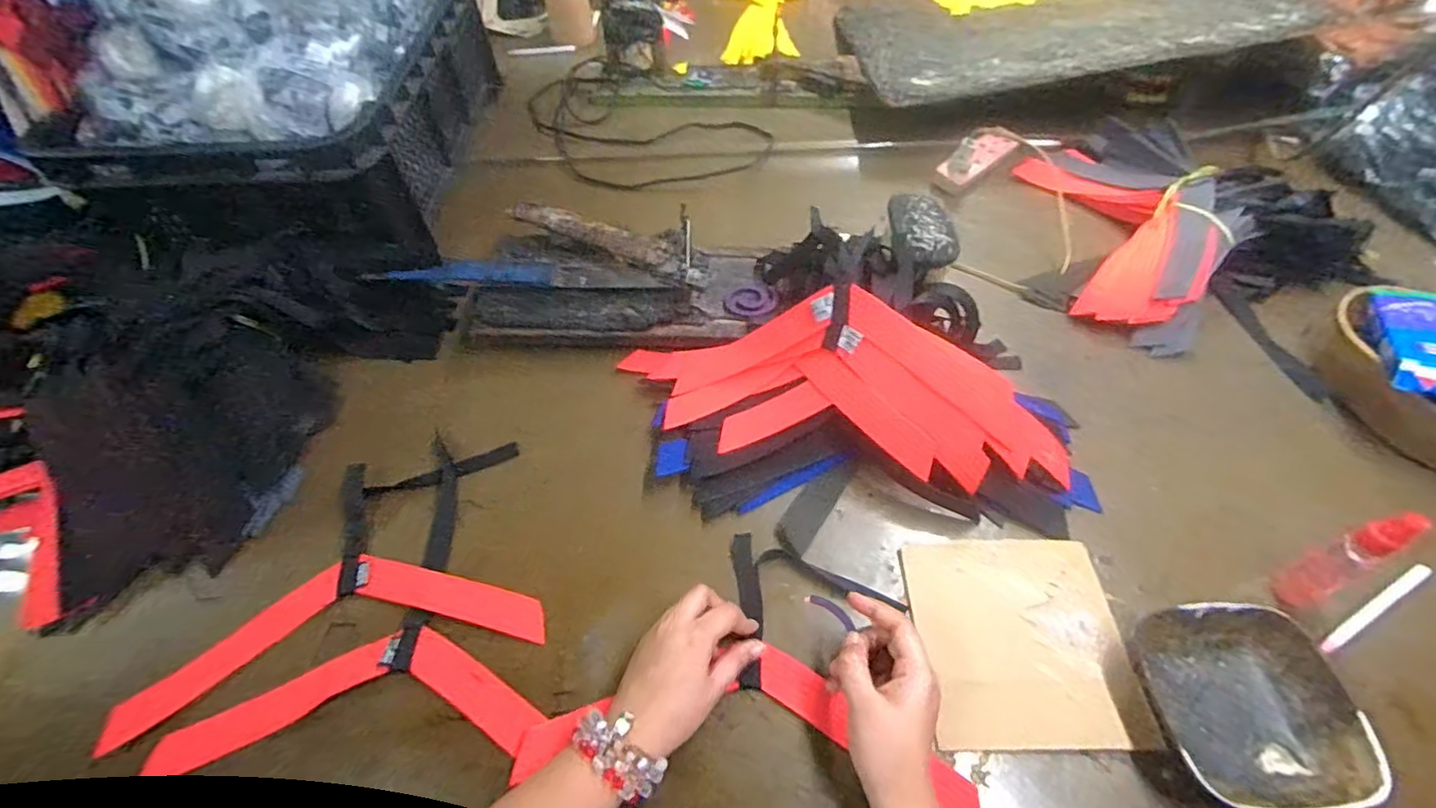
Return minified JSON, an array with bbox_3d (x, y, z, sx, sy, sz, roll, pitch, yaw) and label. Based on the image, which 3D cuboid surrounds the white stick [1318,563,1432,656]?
[{"bbox_3d":[0.522,0.161,0.481,0.133,0.009,0.011,-25,55,-14],"label":"white stick"}]

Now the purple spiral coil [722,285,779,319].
[{"bbox_3d":[0.036,-0.113,0.672,0.056,0.004,0.051,-1,53,1],"label":"purple spiral coil"}]

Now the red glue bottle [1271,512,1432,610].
[{"bbox_3d":[0.461,0.114,0.447,0.023,0.120,0.029,-18,54,-11],"label":"red glue bottle"}]

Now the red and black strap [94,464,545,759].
[{"bbox_3d":[-0.322,0.146,0.530,0.317,0.016,0.193,-13,53,-8],"label":"red and black strap"}]

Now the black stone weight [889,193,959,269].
[{"bbox_3d":[0.200,-0.174,0.598,0.058,0.018,0.105,-1,53,2],"label":"black stone weight"}]

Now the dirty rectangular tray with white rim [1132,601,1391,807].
[{"bbox_3d":[0.367,0.212,0.428,0.125,0.041,0.131,-7,53,-3],"label":"dirty rectangular tray with white rim"}]

